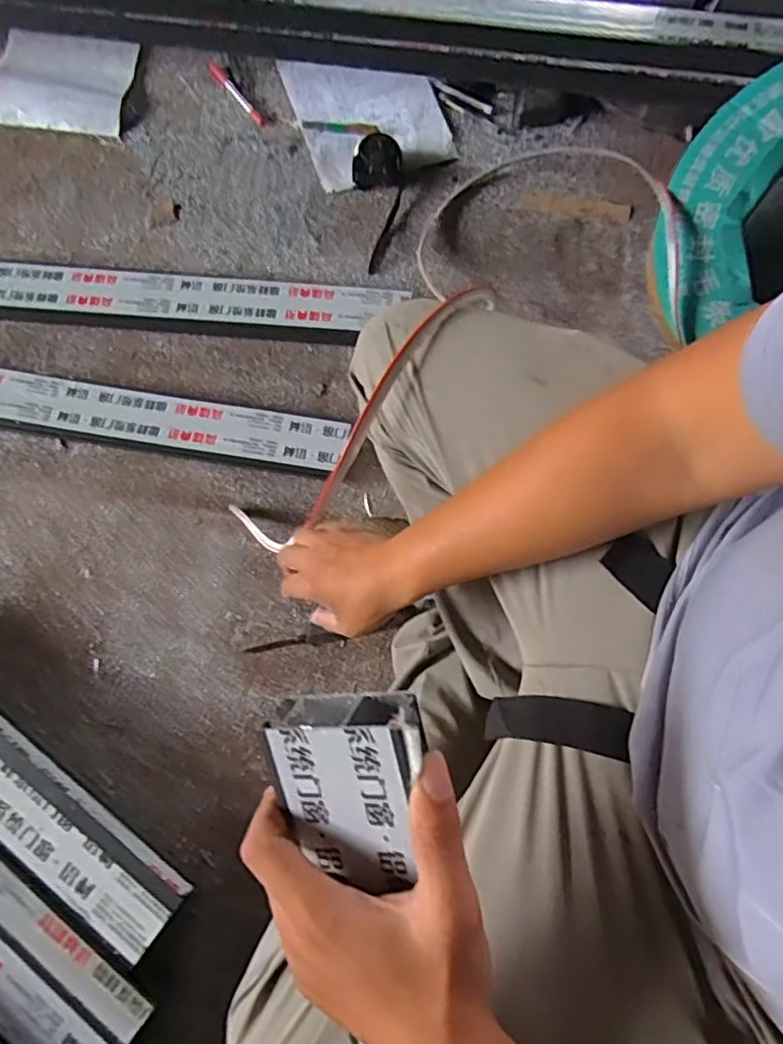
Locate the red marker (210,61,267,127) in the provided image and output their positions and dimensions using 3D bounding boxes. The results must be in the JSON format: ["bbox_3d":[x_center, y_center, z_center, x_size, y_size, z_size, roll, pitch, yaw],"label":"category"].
[{"bbox_3d":[-0.232,-0.643,0.942,0.019,0.013,0.133,-38,79,-10],"label":"red marker"}]

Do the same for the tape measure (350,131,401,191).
[{"bbox_3d":[-0.020,-0.517,0.901,0.067,0.040,0.067,8,75,1],"label":"tape measure"}]

